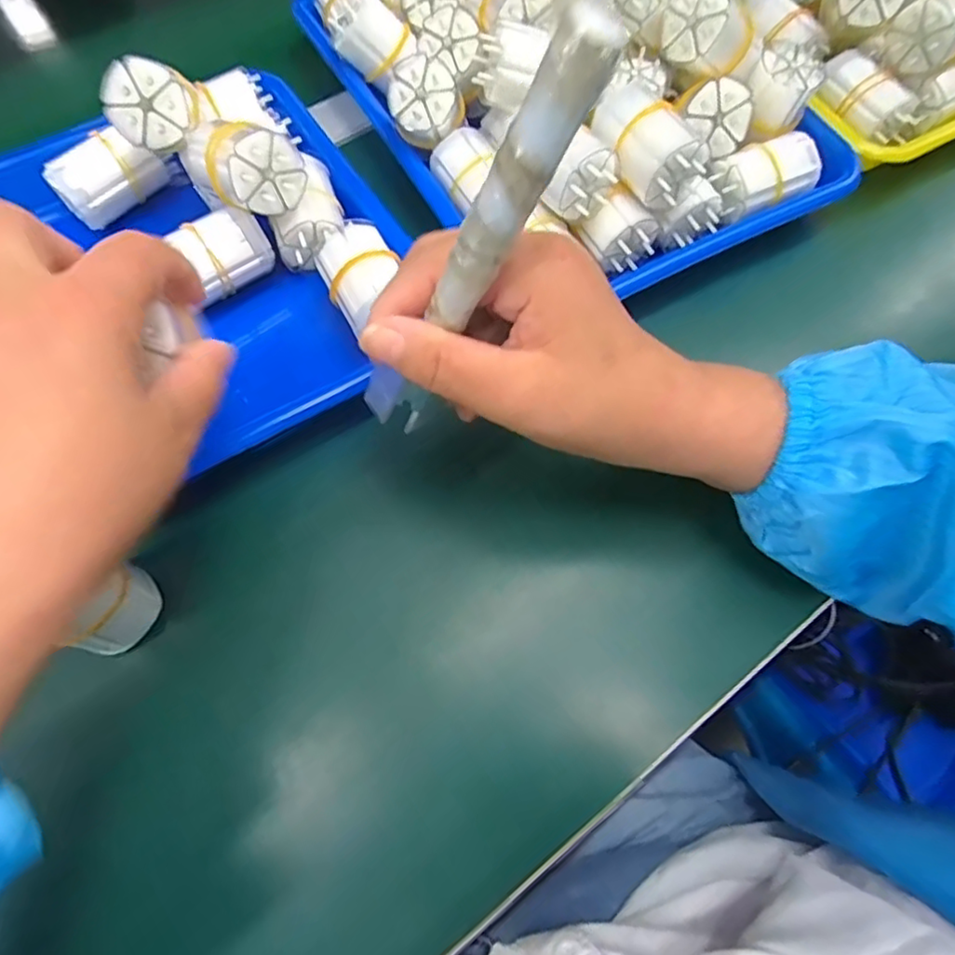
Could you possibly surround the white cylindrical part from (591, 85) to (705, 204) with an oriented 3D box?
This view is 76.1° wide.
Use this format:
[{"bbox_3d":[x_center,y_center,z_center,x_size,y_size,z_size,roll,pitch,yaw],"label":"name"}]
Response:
[{"bbox_3d":[0.087,-0.176,0.318,0.036,0.030,0.062,-21,68,-9],"label":"white cylindrical part"}]

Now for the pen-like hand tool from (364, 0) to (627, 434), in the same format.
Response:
[{"bbox_3d":[-0.002,-0.066,0.191,0.018,0.145,0.014,-11,63,-37],"label":"pen-like hand tool"}]

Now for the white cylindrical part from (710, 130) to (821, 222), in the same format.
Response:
[{"bbox_3d":[0.169,-0.177,0.356,0.061,0.027,0.032,-21,68,-9],"label":"white cylindrical part"}]

